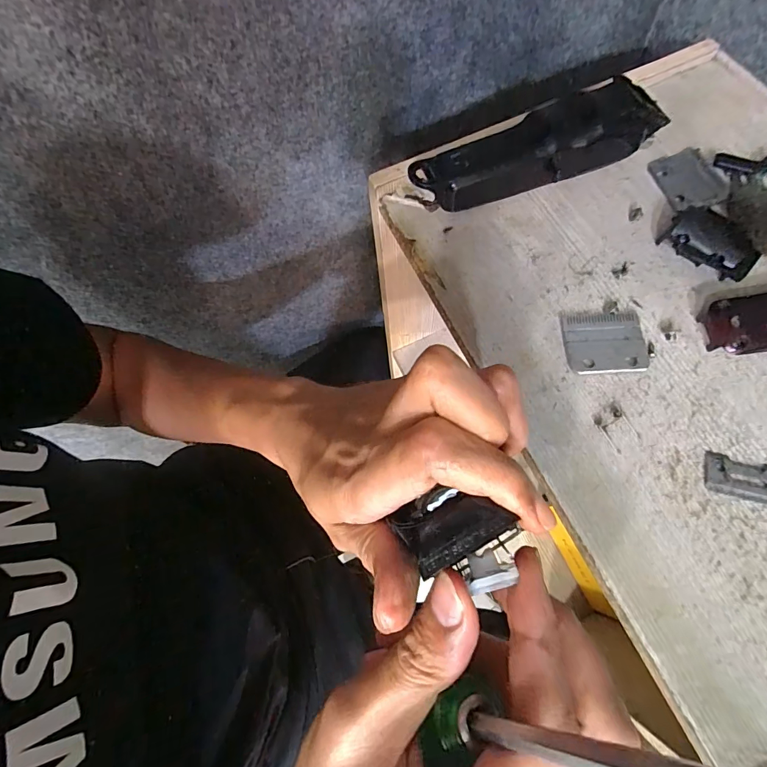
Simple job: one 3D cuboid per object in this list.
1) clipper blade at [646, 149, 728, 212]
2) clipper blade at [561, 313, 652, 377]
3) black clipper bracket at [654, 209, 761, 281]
[{"bbox_3d":[0.212,-0.142,0.284,0.038,0.004,0.049,-15,69,-3],"label":"clipper blade"},{"bbox_3d":[0.134,-0.025,0.250,0.045,0.005,0.039,0,70,3],"label":"clipper blade"},{"bbox_3d":[0.208,-0.090,0.261,0.053,0.015,0.035,35,75,14],"label":"black clipper bracket"}]

